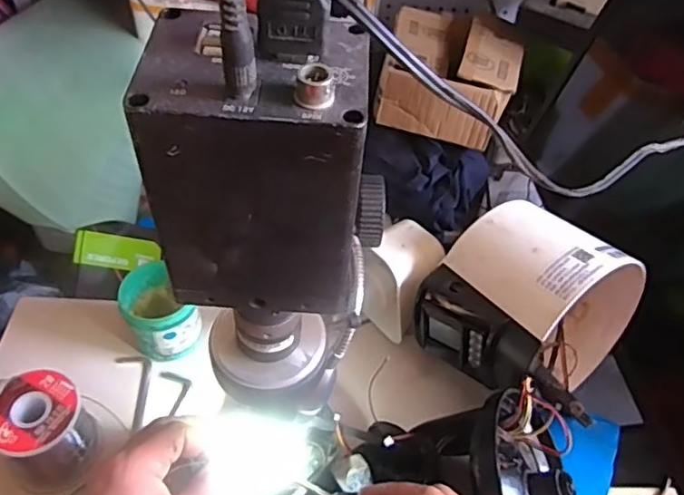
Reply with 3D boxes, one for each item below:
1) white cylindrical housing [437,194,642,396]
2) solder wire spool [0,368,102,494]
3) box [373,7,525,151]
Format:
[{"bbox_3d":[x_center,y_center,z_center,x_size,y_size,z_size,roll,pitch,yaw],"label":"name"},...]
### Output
[{"bbox_3d":[0.161,0.033,0.486,0.126,0.121,0.120,-27,56,-27],"label":"white cylindrical housing"},{"bbox_3d":[-0.218,0.136,0.446,0.063,0.070,0.067,-31,58,-29],"label":"solder wire spool"},{"bbox_3d":[0.180,-0.294,1.010,0.209,0.096,0.257,15,48,7],"label":"box"}]

